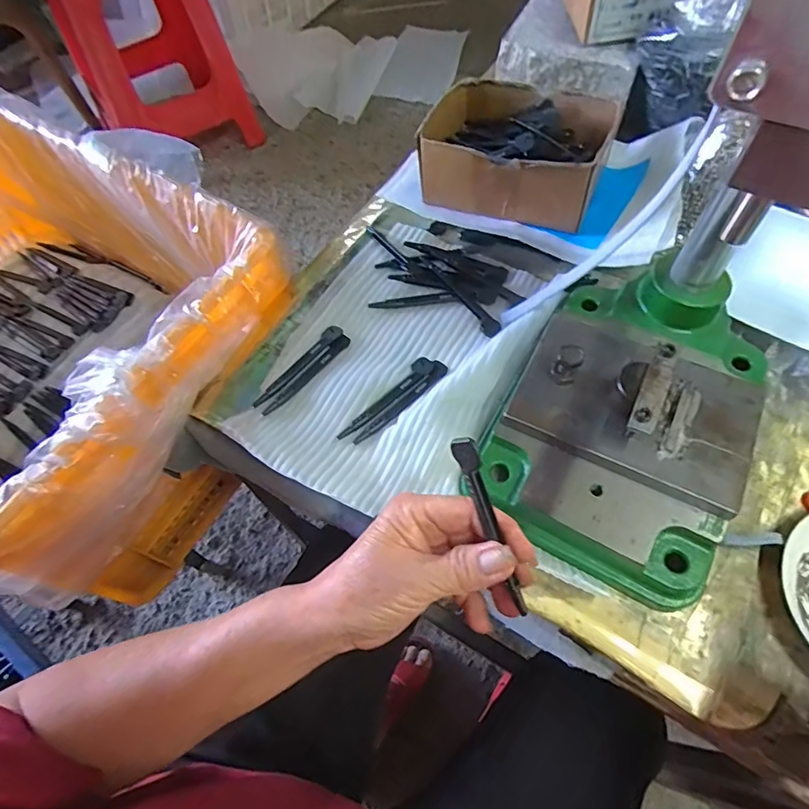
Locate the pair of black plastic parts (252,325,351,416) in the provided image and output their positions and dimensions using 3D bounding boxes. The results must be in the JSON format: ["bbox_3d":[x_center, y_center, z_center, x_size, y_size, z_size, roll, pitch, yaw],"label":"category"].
[{"bbox_3d":[-0.084,-0.030,0.428,0.022,0.006,0.099,33,67,19],"label":"pair of black plastic parts"}]

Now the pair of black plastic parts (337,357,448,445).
[{"bbox_3d":[-0.006,-0.004,0.410,0.027,0.006,0.101,40,69,22],"label":"pair of black plastic parts"}]

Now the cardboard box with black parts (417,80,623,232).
[{"bbox_3d":[0.107,-0.245,0.501,0.160,0.071,0.125,20,63,14],"label":"cardboard box with black parts"}]

